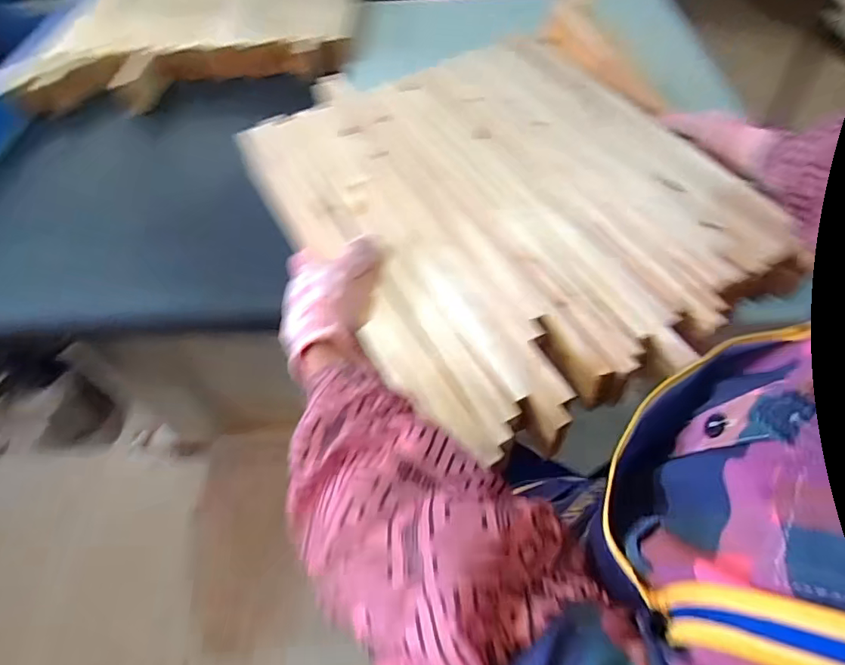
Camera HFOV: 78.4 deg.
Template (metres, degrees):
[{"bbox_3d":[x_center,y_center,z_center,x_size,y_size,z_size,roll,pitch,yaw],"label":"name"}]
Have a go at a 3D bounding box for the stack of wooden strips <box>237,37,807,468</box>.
[{"bbox_3d":[0.083,-0.157,0.560,0.416,0.030,0.506,-25,57,-17],"label":"stack of wooden strips"}]

